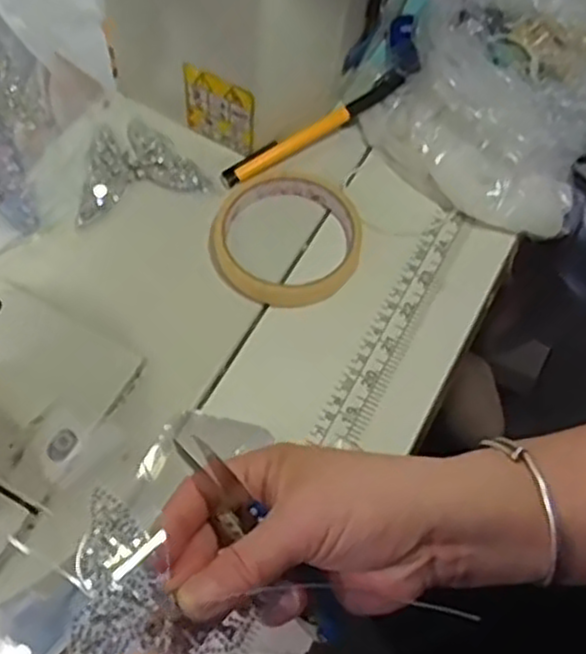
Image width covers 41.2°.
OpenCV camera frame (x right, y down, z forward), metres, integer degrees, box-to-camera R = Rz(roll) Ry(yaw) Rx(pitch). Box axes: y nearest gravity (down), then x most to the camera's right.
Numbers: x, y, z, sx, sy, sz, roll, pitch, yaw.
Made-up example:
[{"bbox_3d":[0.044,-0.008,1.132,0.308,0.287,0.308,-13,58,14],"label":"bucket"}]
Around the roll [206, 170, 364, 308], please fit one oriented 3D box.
[{"bbox_3d":[-0.003,-0.054,0.483,0.091,0.026,0.087,-1,59,2],"label":"roll"}]

